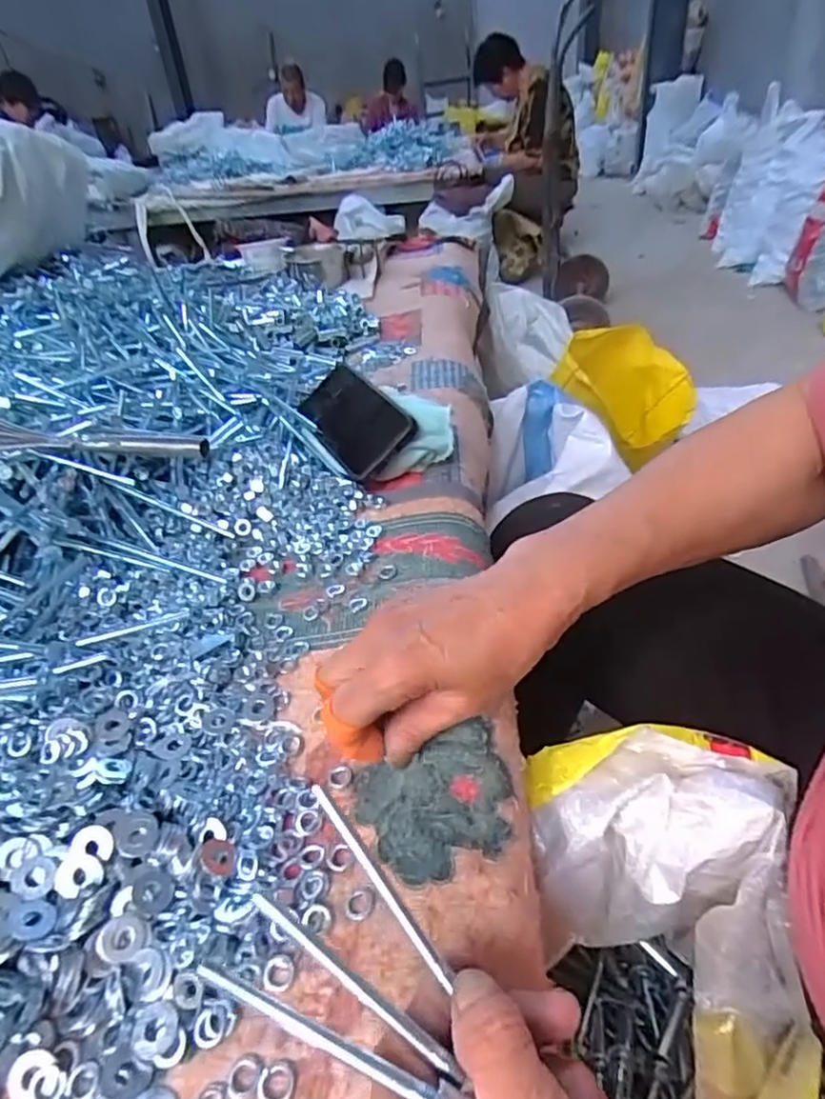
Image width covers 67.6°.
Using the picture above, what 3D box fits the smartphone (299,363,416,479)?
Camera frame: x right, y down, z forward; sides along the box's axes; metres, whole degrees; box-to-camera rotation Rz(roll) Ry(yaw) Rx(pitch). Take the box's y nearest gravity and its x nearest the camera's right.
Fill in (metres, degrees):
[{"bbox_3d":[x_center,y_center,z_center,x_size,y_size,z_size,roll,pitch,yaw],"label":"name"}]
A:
[{"bbox_3d":[-0.058,-0.126,0.593,0.073,0.011,0.150,-49,48,6],"label":"smartphone"}]

